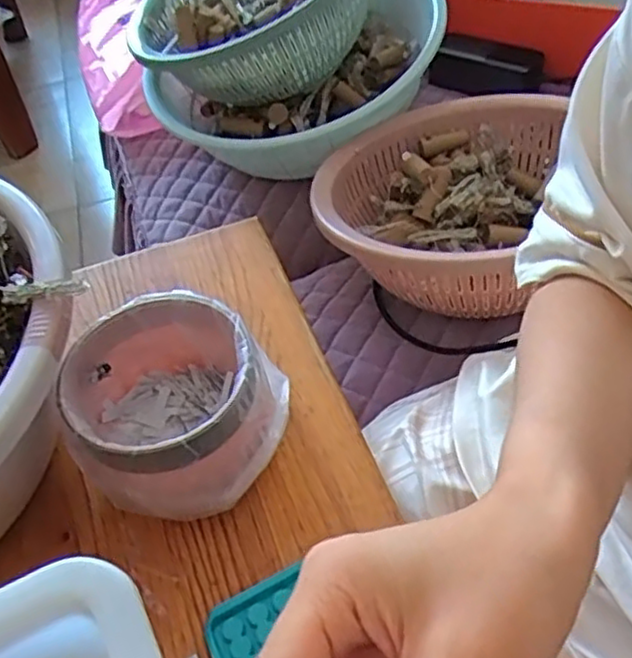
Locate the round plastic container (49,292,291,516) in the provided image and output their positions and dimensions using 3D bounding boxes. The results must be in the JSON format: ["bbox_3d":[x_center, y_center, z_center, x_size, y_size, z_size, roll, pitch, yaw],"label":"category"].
[{"bbox_3d":[-0.093,0.047,0.442,0.124,0.079,0.119,-3,48,4],"label":"round plastic container"}]

